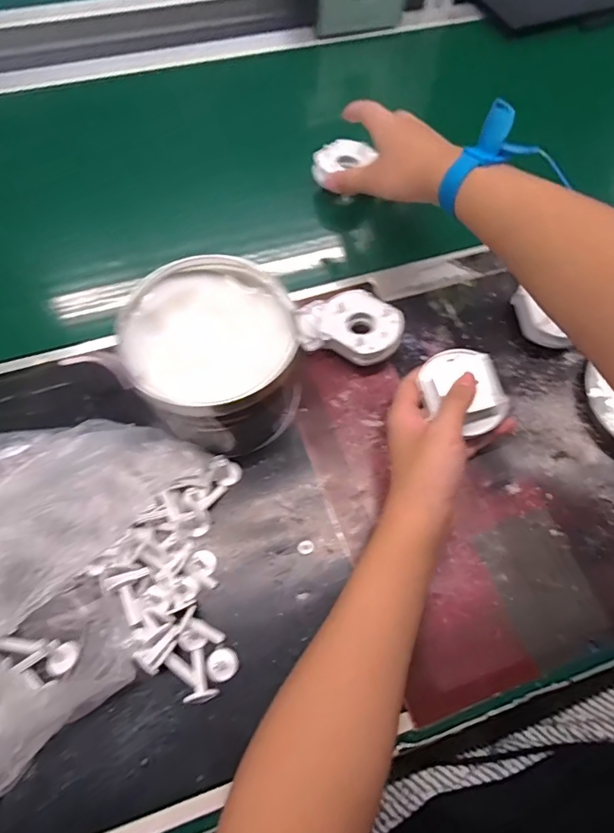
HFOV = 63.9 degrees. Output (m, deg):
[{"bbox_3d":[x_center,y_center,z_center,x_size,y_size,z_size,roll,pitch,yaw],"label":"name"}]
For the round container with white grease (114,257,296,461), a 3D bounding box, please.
[{"bbox_3d":[-0.071,-0.044,0.401,0.124,0.095,0.127,1,65,-2],"label":"round container with white grease"}]

